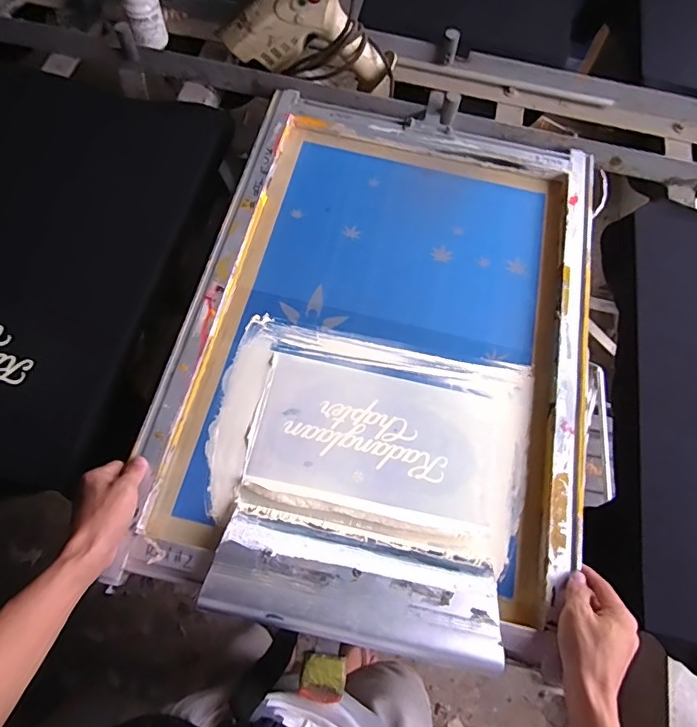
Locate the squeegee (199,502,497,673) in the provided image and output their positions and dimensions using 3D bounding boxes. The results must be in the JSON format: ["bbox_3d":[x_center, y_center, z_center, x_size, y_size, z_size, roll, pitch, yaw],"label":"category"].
[{"bbox_3d":[0.006,0.245,0.511,0.300,0.035,0.111,12,38,3],"label":"squeegee"}]

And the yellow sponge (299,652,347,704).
[{"bbox_3d":[-0.024,0.315,0.475,0.043,0.013,0.039,11,70,-1],"label":"yellow sponge"}]

